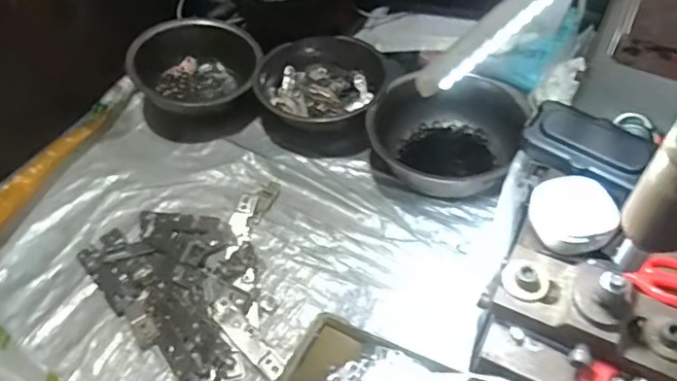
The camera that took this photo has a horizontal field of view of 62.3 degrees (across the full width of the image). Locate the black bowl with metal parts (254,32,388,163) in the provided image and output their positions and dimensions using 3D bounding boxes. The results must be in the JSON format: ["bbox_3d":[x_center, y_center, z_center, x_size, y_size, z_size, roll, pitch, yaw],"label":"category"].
[{"bbox_3d":[-0.018,-0.115,0.640,0.141,0.051,0.152,12,54,11],"label":"black bowl with metal parts"}]

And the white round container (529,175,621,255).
[{"bbox_3d":[0.168,0.016,0.405,0.051,0.023,0.055,-1,53,2],"label":"white round container"}]

